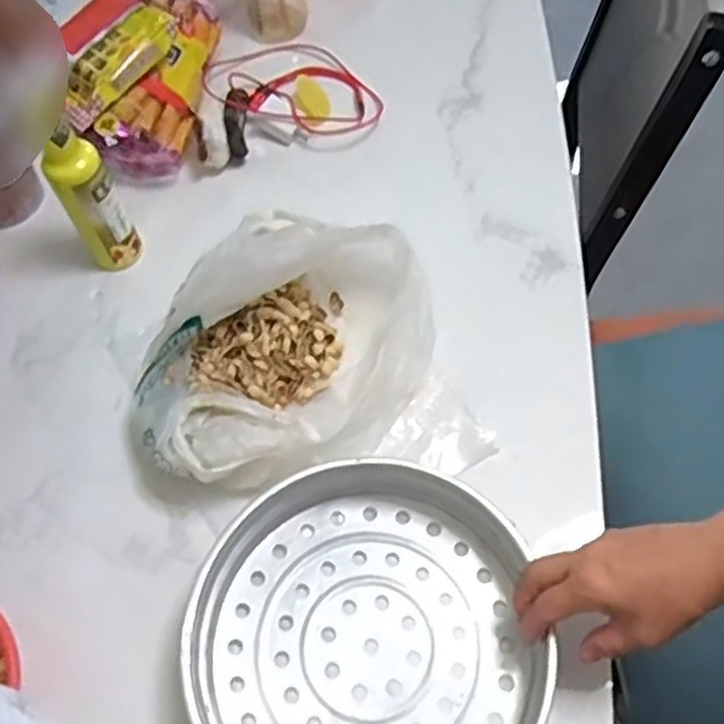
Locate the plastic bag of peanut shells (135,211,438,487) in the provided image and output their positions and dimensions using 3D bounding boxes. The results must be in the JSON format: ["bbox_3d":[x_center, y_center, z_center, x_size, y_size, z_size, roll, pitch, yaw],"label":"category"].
[{"bbox_3d":[-0.075,-0.011,0.688,0.236,0.092,0.276,24,65,16],"label":"plastic bag of peanut shells"}]

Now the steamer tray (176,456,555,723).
[{"bbox_3d":[0.003,0.204,0.565,0.247,0.073,0.236,-22,62,-8],"label":"steamer tray"}]

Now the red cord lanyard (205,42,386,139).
[{"bbox_3d":[-0.079,-0.327,0.904,0.218,0.031,0.160,16,50,8],"label":"red cord lanyard"}]

